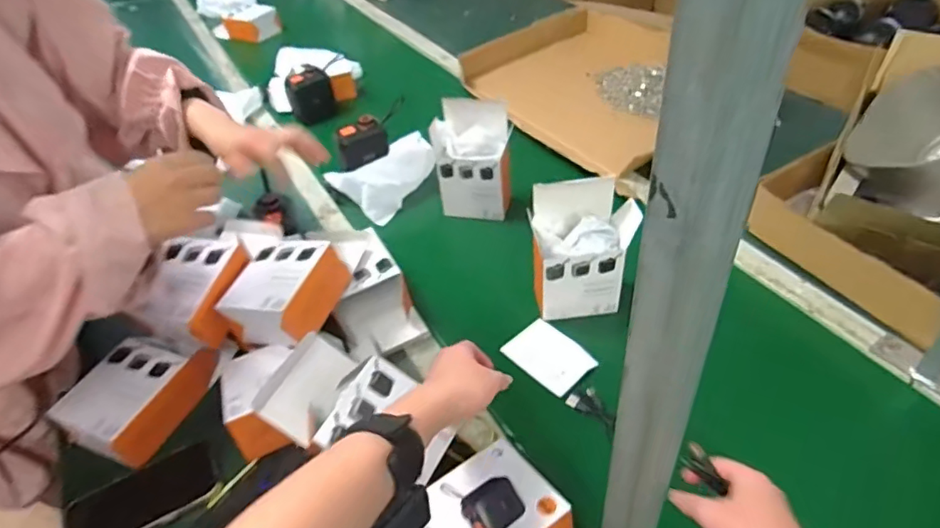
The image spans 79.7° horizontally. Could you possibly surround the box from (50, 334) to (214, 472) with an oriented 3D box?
[{"bbox_3d":[-0.383,0.151,0.655,0.107,0.063,0.155,17,47,23],"label":"box"}]

